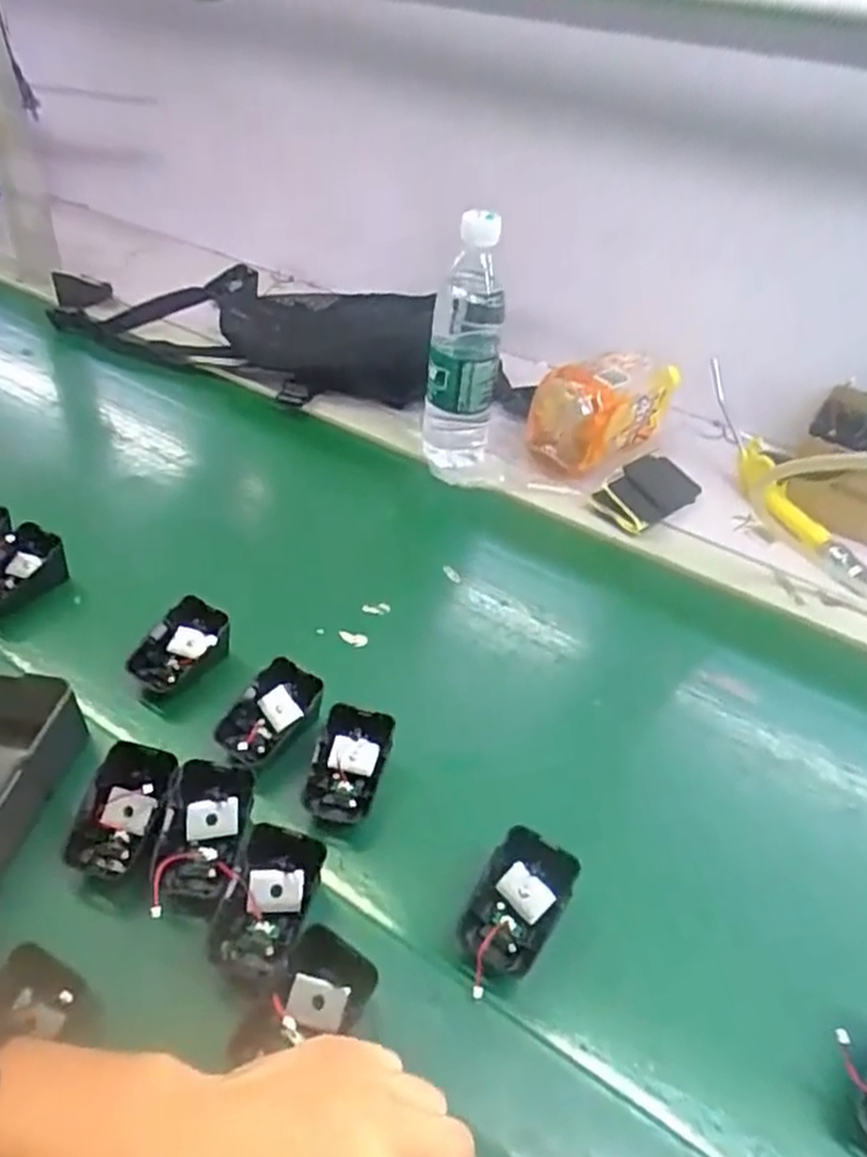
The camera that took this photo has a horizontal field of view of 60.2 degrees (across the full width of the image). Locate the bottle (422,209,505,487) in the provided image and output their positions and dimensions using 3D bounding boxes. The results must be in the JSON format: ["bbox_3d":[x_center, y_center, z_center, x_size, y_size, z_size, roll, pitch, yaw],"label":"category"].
[{"bbox_3d":[0.030,-0.204,0.683,0.074,0.218,0.083,16,42,10],"label":"bottle"}]

